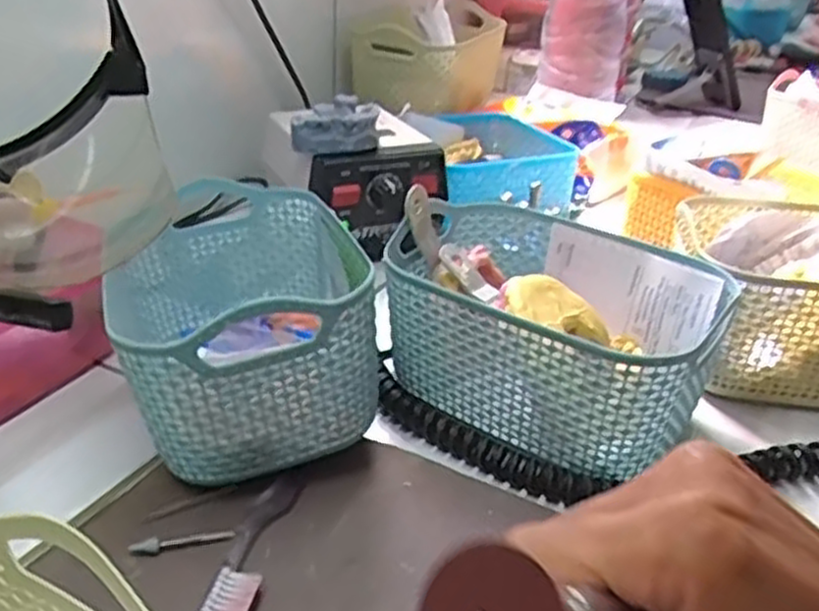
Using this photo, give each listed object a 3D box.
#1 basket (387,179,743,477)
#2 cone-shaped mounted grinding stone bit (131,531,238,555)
[{"bbox_3d":[0.071,0.014,0.420,0.164,0.082,0.118,23,35,30],"label":"basket"},{"bbox_3d":[-0.095,0.098,0.329,0.042,0.004,0.006,-6,31,-16],"label":"cone-shaped mounted grinding stone bit"}]

